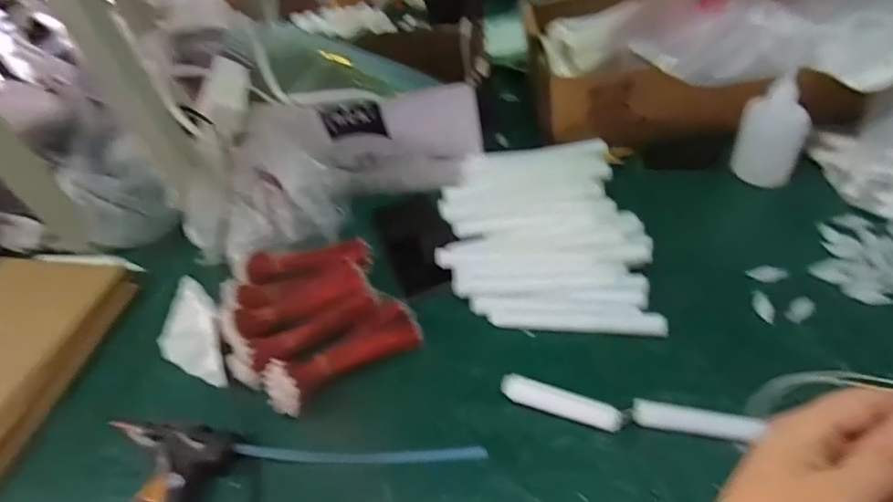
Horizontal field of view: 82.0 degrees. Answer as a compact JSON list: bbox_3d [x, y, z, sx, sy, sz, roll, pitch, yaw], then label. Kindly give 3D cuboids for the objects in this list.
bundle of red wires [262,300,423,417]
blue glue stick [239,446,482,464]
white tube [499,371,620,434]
[{"bbox_3d":[-0.090,0.090,0.454,0.139,0.028,0.051,-31,48,-19],"label":"bundle of red wires"},{"bbox_3d":[-0.071,0.164,0.412,0.205,0.004,0.013,-4,45,8],"label":"blue glue stick"},{"bbox_3d":[0.091,0.122,0.412,0.094,0.015,0.021,13,50,24],"label":"white tube"}]

